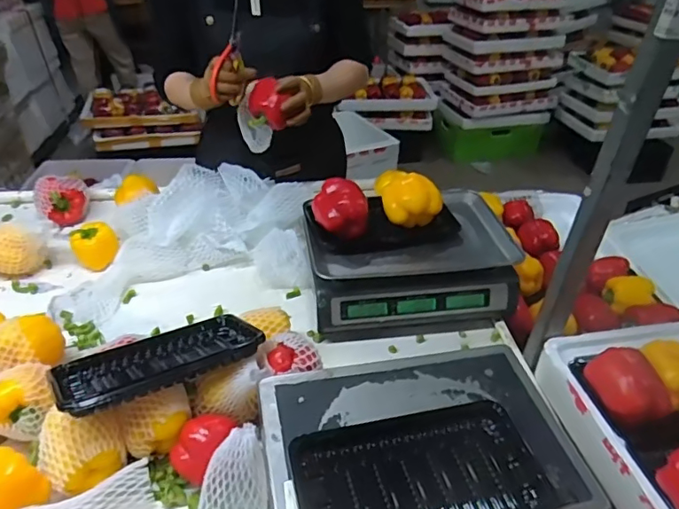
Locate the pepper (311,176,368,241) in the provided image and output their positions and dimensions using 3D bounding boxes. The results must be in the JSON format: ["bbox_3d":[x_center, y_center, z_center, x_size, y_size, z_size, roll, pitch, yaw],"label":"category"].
[{"bbox_3d":[0.001,-0.066,0.876,0.089,0.086,0.088,2,35,0],"label":"pepper"}]

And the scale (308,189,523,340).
[{"bbox_3d":[0.114,0.010,0.911,0.333,0.119,0.224,-4,36,-9],"label":"scale"}]

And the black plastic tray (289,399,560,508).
[{"bbox_3d":[0.078,0.219,0.547,0.246,0.017,0.139,-6,36,-11],"label":"black plastic tray"}]

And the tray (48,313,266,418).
[{"bbox_3d":[-0.235,0.133,0.693,0.248,0.023,0.141,-17,22,-31],"label":"tray"}]

